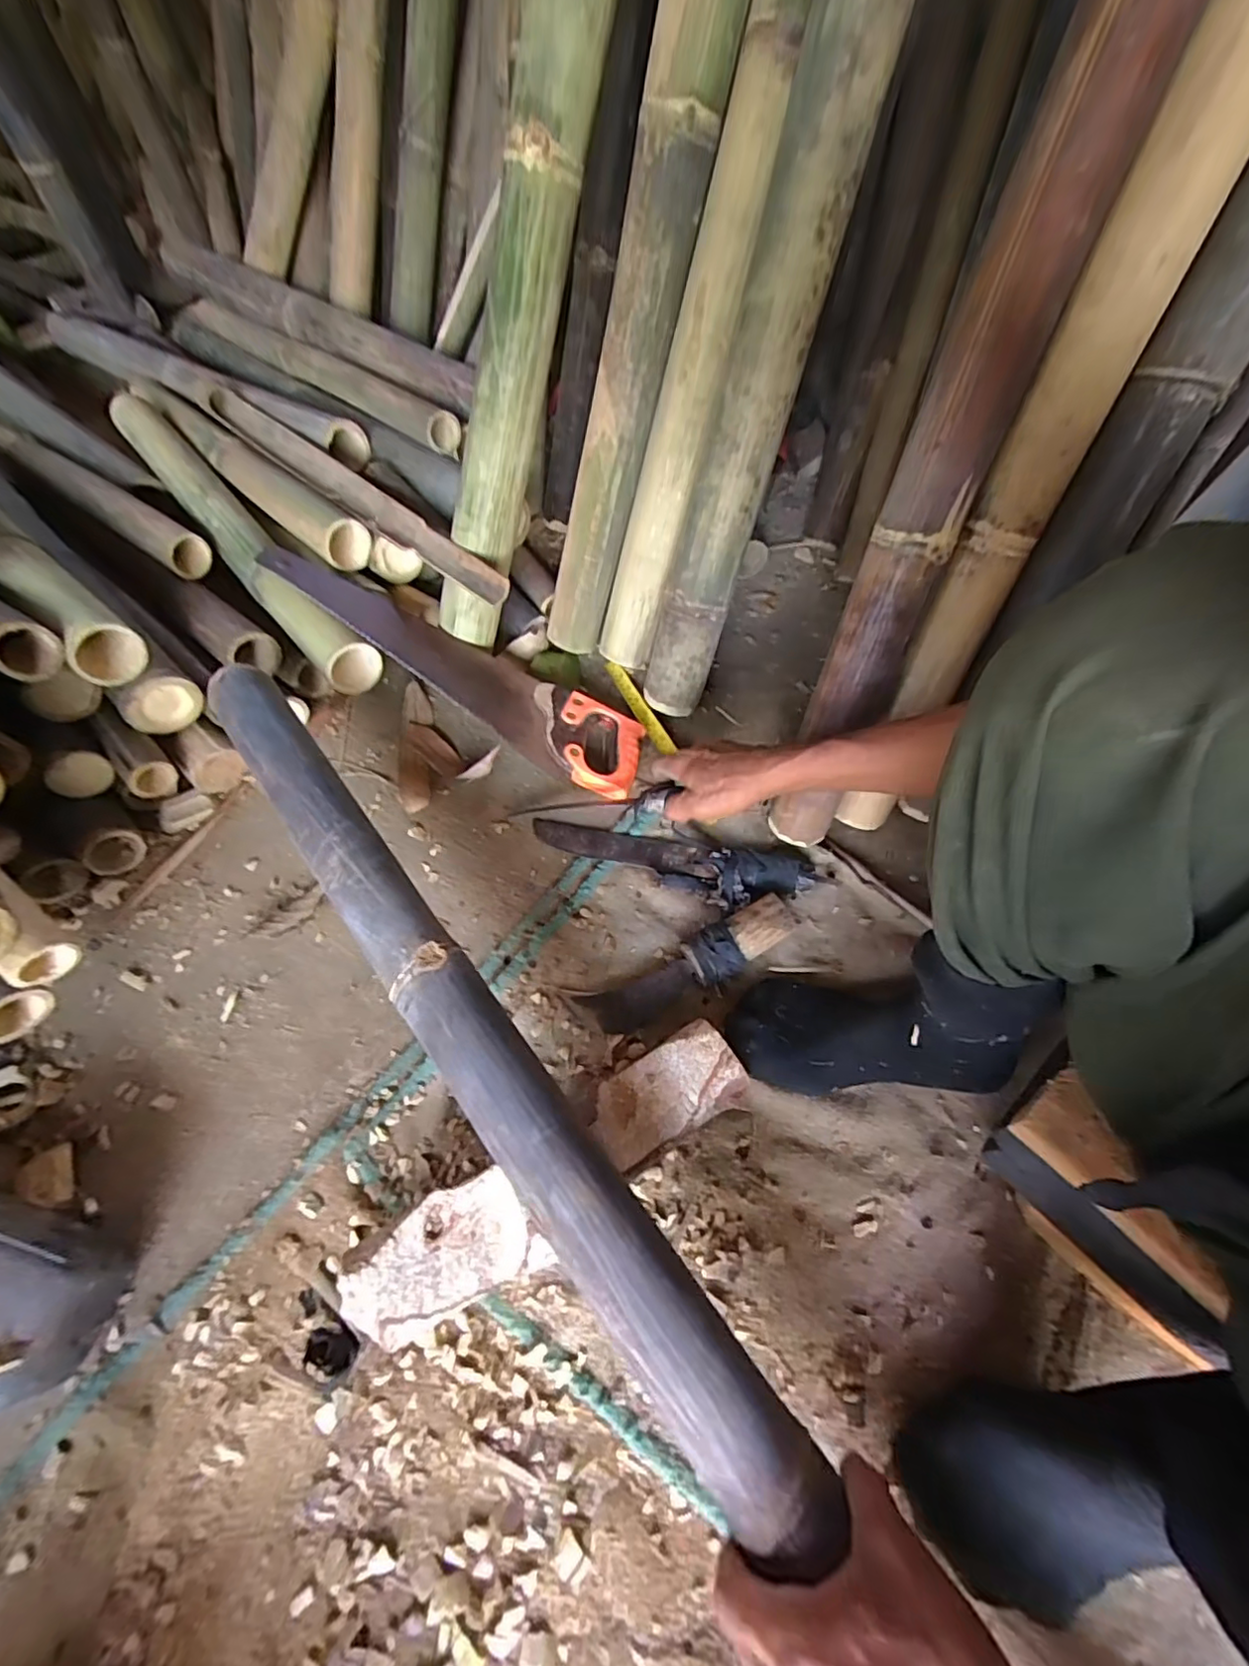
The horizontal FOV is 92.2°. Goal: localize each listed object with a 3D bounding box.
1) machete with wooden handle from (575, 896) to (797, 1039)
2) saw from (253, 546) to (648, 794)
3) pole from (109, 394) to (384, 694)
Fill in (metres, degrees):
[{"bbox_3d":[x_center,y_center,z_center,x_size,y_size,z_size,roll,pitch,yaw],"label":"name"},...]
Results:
[{"bbox_3d":[0.066,0.130,0.587,0.218,0.030,0.049,-30,64,-3],"label":"machete with wooden handle"},{"bbox_3d":[-0.201,-0.206,0.726,0.503,0.027,0.117,31,61,0],"label":"saw"},{"bbox_3d":[-0.527,-0.410,0.806,0.070,0.073,0.654,-36,65,-22],"label":"pole"}]

